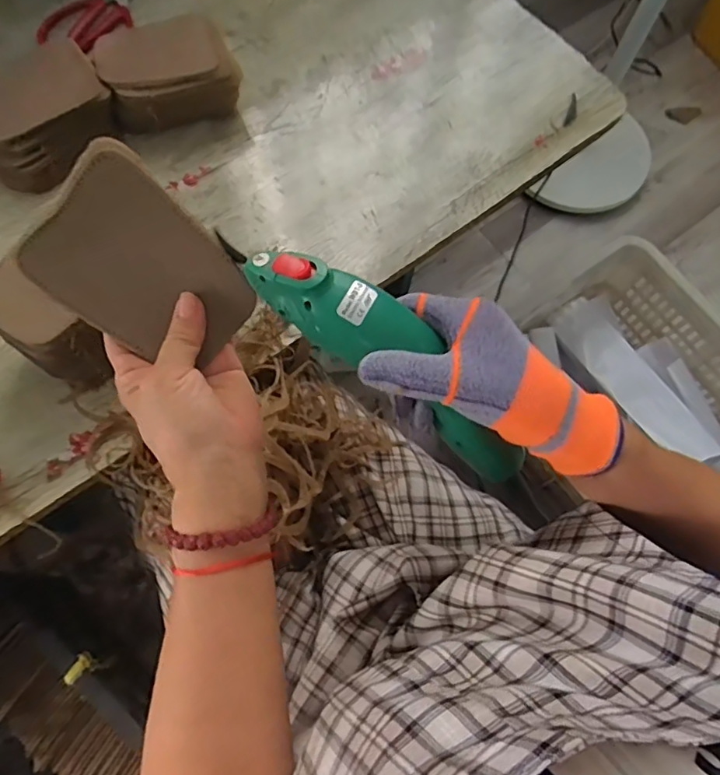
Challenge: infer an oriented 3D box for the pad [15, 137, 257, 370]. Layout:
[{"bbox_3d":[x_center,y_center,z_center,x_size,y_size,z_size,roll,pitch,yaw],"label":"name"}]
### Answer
[{"bbox_3d":[-0.126,-0.066,0.317,0.087,0.004,0.118,-40,115,7],"label":"pad"}]

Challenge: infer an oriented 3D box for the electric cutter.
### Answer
[{"bbox_3d":[0.020,-0.014,0.339,0.236,0.055,0.045,40,69,-21],"label":"electric cutter"}]

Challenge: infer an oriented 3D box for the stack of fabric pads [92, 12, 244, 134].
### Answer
[{"bbox_3d":[-0.201,-0.326,0.577,0.130,0.059,0.107,-24,71,-11],"label":"stack of fabric pads"}]

